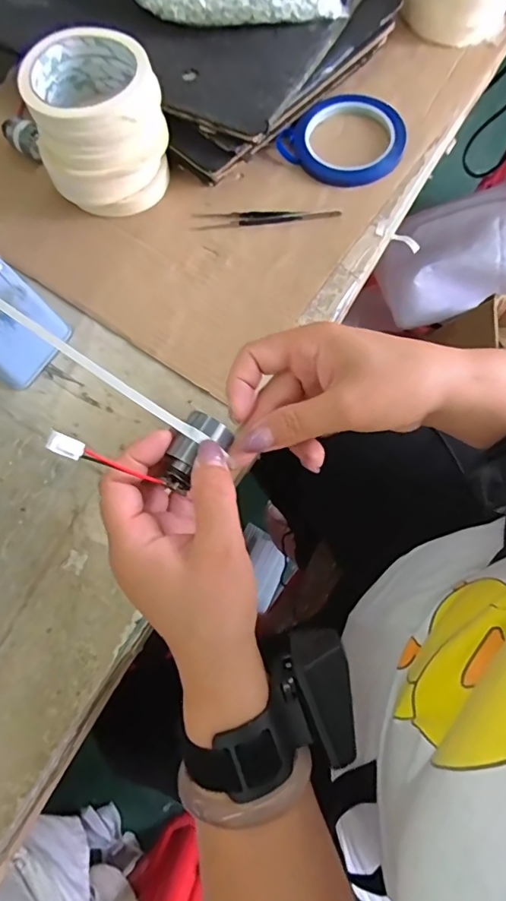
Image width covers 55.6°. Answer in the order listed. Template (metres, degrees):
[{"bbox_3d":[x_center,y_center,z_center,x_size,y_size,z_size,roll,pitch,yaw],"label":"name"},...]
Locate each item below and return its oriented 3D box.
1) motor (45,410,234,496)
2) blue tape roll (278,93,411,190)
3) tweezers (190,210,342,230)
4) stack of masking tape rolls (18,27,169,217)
[{"bbox_3d":[-0.052,0.000,0.237,0.094,0.027,0.040,0,68,-45],"label":"motor"},{"bbox_3d":[0.090,-0.292,0.450,0.101,0.010,0.103,-1,73,4],"label":"blue tape roll"},{"bbox_3d":[0.011,-0.212,0.434,0.132,0.009,0.018,1,73,5],"label":"tweezers"},{"bbox_3d":[-0.125,-0.269,0.409,0.102,0.100,0.091,-6,73,1],"label":"stack of masking tape rolls"}]

